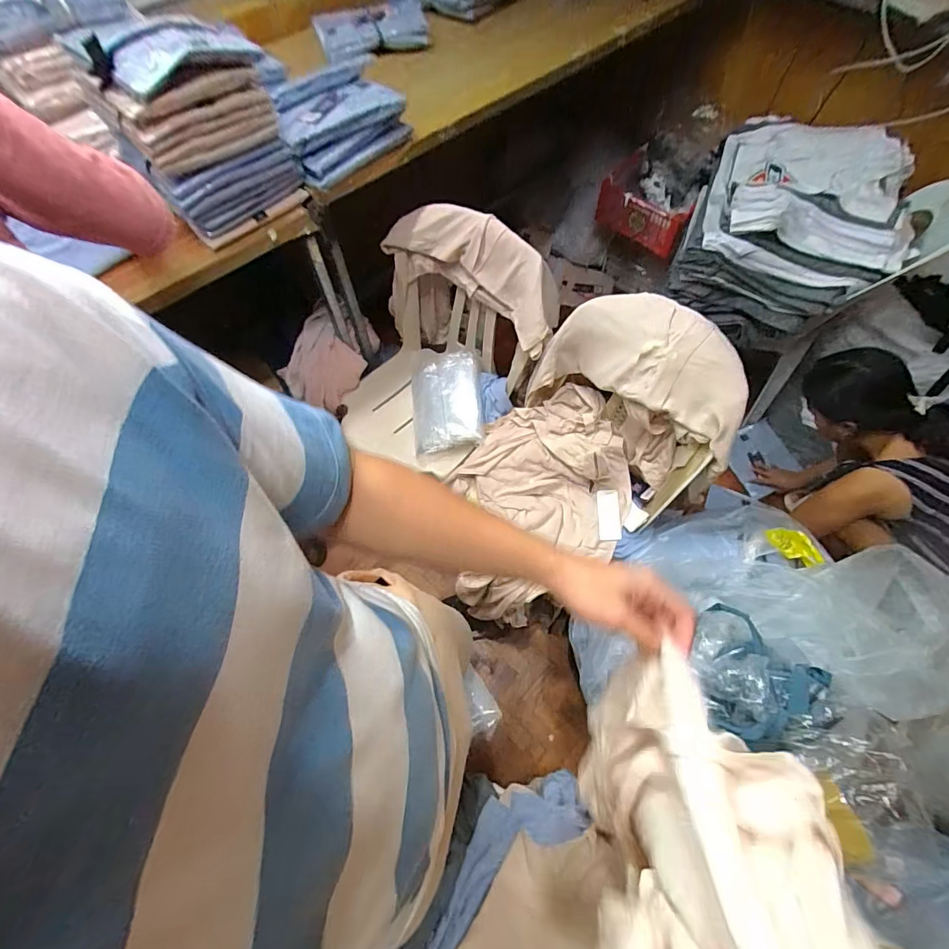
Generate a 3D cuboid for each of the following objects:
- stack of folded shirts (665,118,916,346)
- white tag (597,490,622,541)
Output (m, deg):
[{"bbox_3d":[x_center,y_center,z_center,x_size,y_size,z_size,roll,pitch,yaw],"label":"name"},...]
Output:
[{"bbox_3d":[0.832,-0.659,1.222,0.452,0.302,0.468,23,66,12],"label":"stack of folded shirts"},{"bbox_3d":[0.316,0.096,1.066,0.052,0.008,0.116,-4,93,25],"label":"white tag"}]

